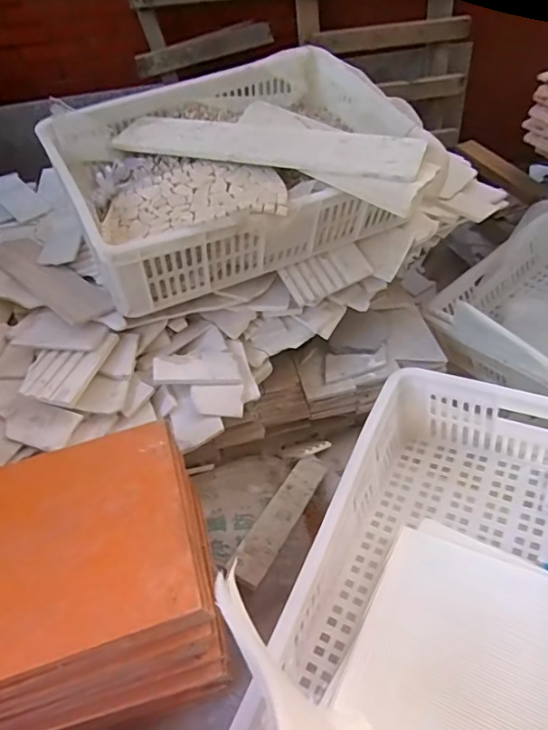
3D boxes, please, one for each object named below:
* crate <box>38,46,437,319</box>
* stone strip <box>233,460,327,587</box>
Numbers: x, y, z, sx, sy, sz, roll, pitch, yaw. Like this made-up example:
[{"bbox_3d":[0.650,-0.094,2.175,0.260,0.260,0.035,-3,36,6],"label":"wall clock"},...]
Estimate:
[{"bbox_3d":[-0.072,-0.356,0.983,0.658,0.194,0.513,-10,49,-5],"label":"crate"},{"bbox_3d":[0.015,0.279,0.970,0.063,0.023,0.314,19,39,19],"label":"stone strip"}]

